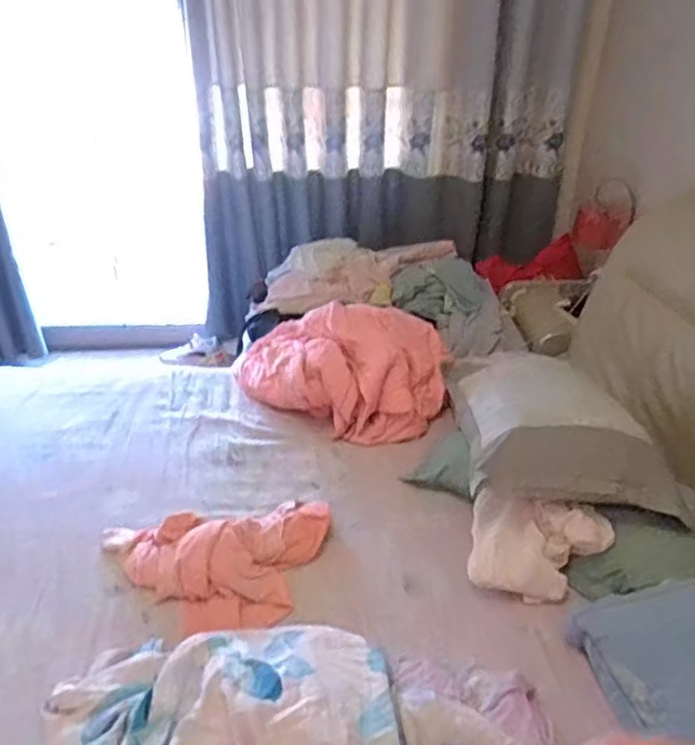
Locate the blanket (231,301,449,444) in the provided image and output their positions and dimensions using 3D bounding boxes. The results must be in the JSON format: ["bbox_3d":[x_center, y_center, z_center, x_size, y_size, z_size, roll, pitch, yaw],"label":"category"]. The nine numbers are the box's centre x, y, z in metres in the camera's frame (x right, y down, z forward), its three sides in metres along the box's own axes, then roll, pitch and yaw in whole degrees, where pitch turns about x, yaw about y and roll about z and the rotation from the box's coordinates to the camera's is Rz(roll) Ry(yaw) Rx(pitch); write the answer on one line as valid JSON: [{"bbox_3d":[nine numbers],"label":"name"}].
[{"bbox_3d":[-0.041,-0.063,1.890,0.642,0.225,0.526,7,31,9],"label":"blanket"}]

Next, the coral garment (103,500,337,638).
[{"bbox_3d":[-0.241,0.355,1.287,0.441,0.118,0.260,-7,31,-14],"label":"coral garment"}]

